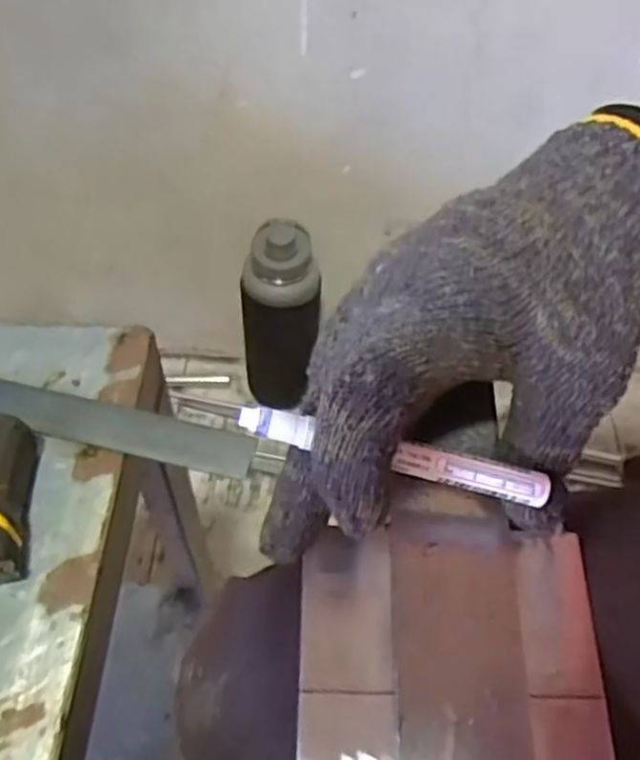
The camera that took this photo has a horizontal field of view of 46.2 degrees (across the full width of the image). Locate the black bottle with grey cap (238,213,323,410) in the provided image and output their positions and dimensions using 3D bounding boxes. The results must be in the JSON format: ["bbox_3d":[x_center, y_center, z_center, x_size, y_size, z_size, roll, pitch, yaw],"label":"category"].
[{"bbox_3d":[-0.050,-0.075,0.952,0.092,0.312,0.068,-3,55,-4],"label":"black bottle with grey cap"}]

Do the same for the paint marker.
[{"bbox_3d":[0.026,0.024,0.243,0.105,0.008,0.009,15,55,-9],"label":"paint marker"}]

